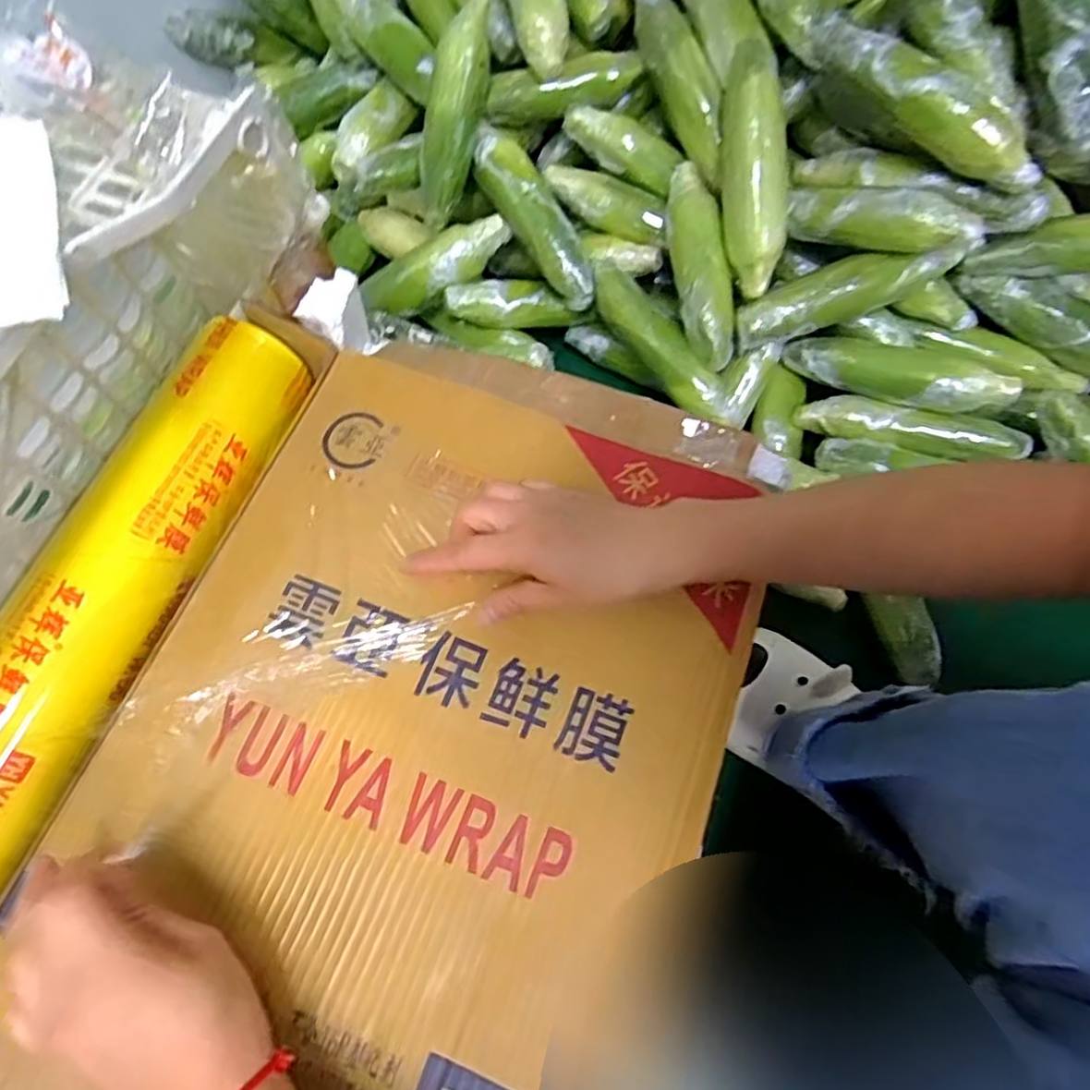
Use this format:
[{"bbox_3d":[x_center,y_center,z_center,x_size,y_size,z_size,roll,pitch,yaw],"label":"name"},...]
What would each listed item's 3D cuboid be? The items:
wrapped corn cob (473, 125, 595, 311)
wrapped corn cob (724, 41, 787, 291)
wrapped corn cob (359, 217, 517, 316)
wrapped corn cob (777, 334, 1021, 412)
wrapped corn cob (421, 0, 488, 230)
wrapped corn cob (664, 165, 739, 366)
[{"bbox_3d":[-0.008,-0.355,0.741,0.052,0.041,0.210,-34,92,-14],"label":"wrapped corn cob"},{"bbox_3d":[0.205,-0.356,0.660,0.056,0.055,0.219,-5,101,-4],"label":"wrapped corn cob"},{"bbox_3d":[-0.116,-0.304,0.752,0.167,0.044,0.056,-21,68,17],"label":"wrapped corn cob"},{"bbox_3d":[0.355,-0.175,0.694,0.211,0.052,0.050,20,70,9],"label":"wrapped corn cob"},{"bbox_3d":[-0.092,-0.443,0.710,0.052,0.200,0.055,23,32,7],"label":"wrapped corn cob"},{"bbox_3d":[0.157,-0.283,0.699,0.051,0.044,0.206,-8,85,-5],"label":"wrapped corn cob"}]

